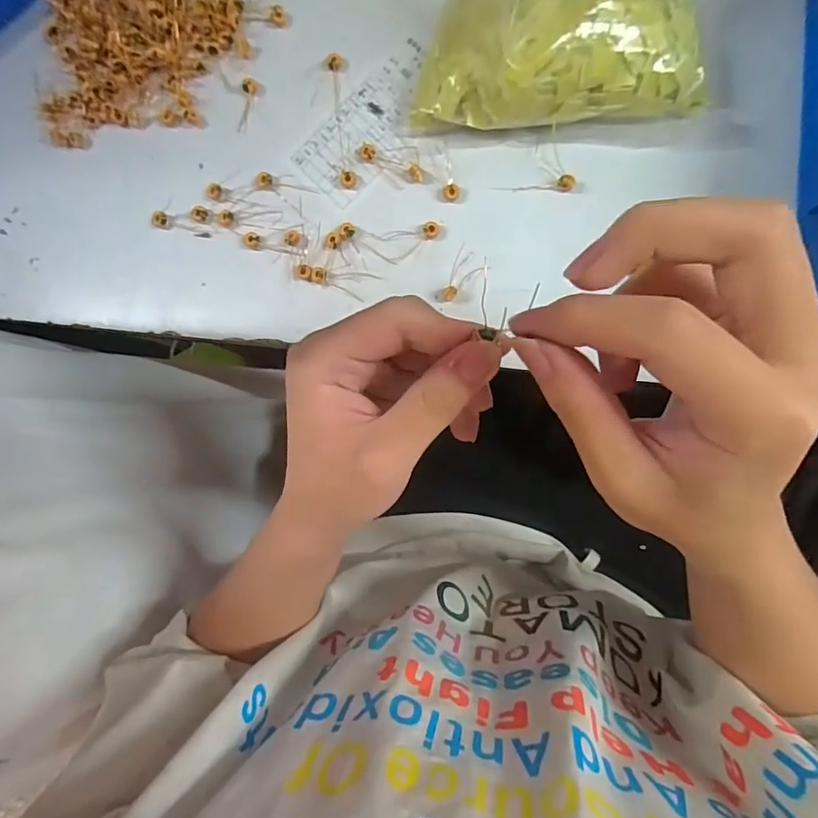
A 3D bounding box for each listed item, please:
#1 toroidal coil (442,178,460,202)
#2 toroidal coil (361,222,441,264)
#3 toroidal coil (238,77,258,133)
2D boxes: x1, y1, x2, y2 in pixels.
[{"bbox_3d":[0.029,-0.156,0.360,0.012,0.006,0.014,-30,84,5],"label":"toroidal coil"},{"bbox_3d":[-0.005,-0.119,0.361,0.055,0.004,0.025,-8,86,7],"label":"toroidal coil"},{"bbox_3d":[-0.125,-0.233,0.385,0.012,0.008,0.039,10,88,8],"label":"toroidal coil"}]

